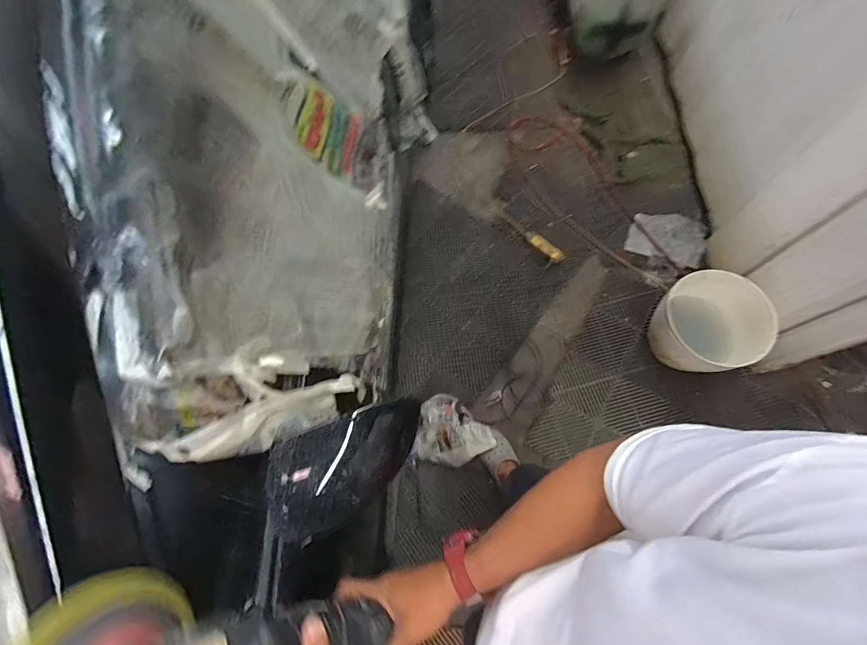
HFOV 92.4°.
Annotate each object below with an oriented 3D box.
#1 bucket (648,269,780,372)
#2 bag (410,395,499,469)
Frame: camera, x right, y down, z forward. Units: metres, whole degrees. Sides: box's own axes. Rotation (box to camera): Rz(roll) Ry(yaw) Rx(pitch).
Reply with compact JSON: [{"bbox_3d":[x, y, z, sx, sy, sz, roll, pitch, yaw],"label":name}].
[{"bbox_3d":[0.920,0.016,1.426,0.314,0.274,0.329,-1,71,2],"label":"bucket"},{"bbox_3d":[0.077,0.383,1.482,0.266,0.098,0.237,9,73,5],"label":"bag"}]

